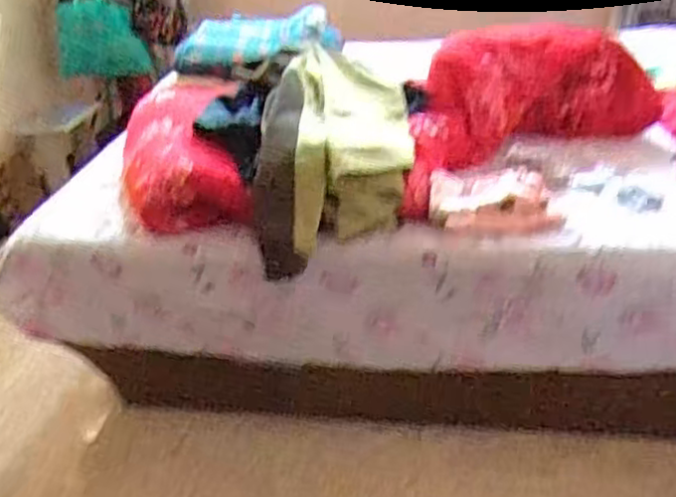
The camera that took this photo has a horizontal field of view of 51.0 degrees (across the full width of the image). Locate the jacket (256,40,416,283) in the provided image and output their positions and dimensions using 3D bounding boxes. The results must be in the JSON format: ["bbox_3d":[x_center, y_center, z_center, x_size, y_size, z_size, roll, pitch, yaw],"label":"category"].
[{"bbox_3d":[0.000,-0.241,1.761,0.358,0.316,0.576,-2,30,5],"label":"jacket"}]

